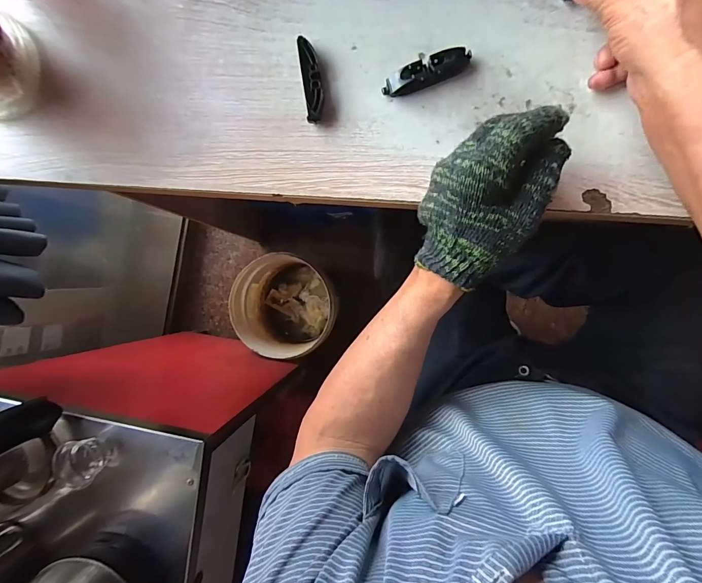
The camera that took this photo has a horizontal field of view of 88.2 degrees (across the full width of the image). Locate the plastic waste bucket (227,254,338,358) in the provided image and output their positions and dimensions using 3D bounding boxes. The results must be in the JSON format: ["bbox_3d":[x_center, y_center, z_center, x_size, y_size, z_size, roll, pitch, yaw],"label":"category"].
[{"bbox_3d":[-0.165,0.046,0.996,0.250,0.257,0.246,0,91,7],"label":"plastic waste bucket"}]

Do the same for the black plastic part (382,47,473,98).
[{"bbox_3d":[0.069,-0.205,0.336,0.080,0.015,0.025,-16,89,7],"label":"black plastic part"}]

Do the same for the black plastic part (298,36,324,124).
[{"bbox_3d":[-0.037,-0.203,0.348,0.017,0.019,0.077,-6,90,7],"label":"black plastic part"}]

